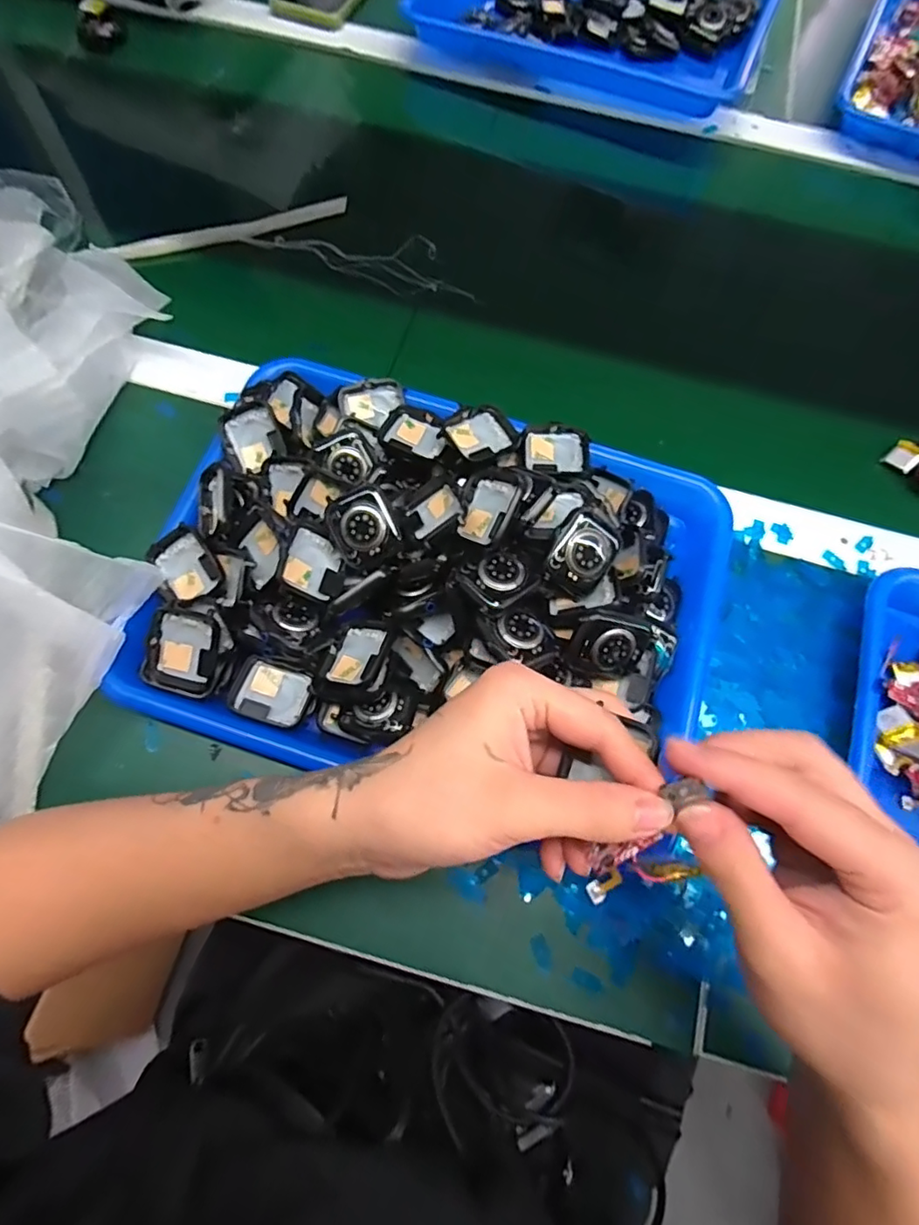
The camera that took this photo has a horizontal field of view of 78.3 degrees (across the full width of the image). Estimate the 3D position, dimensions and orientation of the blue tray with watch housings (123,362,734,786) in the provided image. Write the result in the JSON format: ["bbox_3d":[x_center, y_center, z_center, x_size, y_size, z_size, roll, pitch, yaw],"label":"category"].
[{"bbox_3d":[-0.011,-0.019,0.334,0.325,0.065,0.244,17,71,4],"label":"blue tray with watch housings"}]

